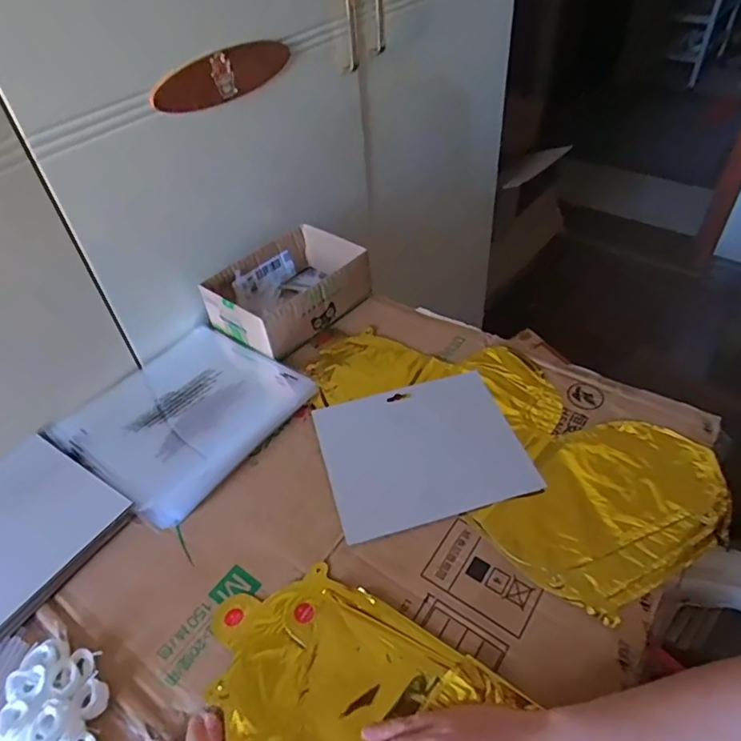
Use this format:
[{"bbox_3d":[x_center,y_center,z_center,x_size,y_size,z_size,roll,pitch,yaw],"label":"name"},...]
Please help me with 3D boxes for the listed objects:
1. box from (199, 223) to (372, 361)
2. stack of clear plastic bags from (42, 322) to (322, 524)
[{"bbox_3d":[-0.107,-0.106,0.715,0.137,0.068,0.186,30,54,30],"label":"box"},{"bbox_3d":[-0.212,0.042,0.614,0.219,0.016,0.221,26,52,27],"label":"stack of clear plastic bags"}]

